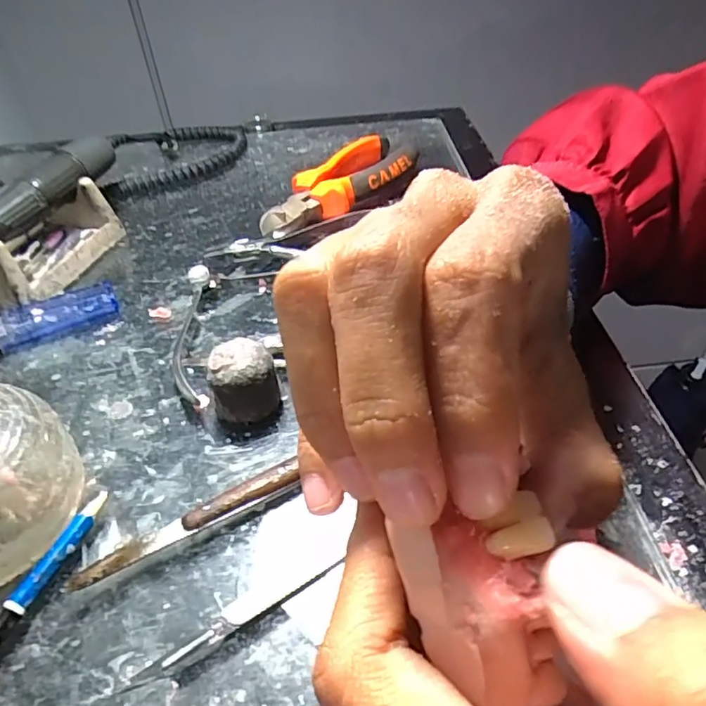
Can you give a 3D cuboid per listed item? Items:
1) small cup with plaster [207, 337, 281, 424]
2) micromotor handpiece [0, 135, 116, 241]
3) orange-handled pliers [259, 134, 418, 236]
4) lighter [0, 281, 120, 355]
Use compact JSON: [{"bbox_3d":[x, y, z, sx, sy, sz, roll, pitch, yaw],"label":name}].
[{"bbox_3d":[-0.049,0.013,0.253,0.028,0.033,0.023,-10,42,-5],"label":"small cup with plaster"},{"bbox_3d":[-0.200,-0.090,0.340,0.021,0.022,0.166,10,43,16],"label":"micromotor handpiece"},{"bbox_3d":[0.001,-0.127,0.413,0.056,0.026,0.181,27,51,31],"label":"orange-handled pliers"},{"bbox_3d":[-0.174,-0.019,0.313,0.079,0.015,0.024,-20,44,-16],"label":"lighter"}]

